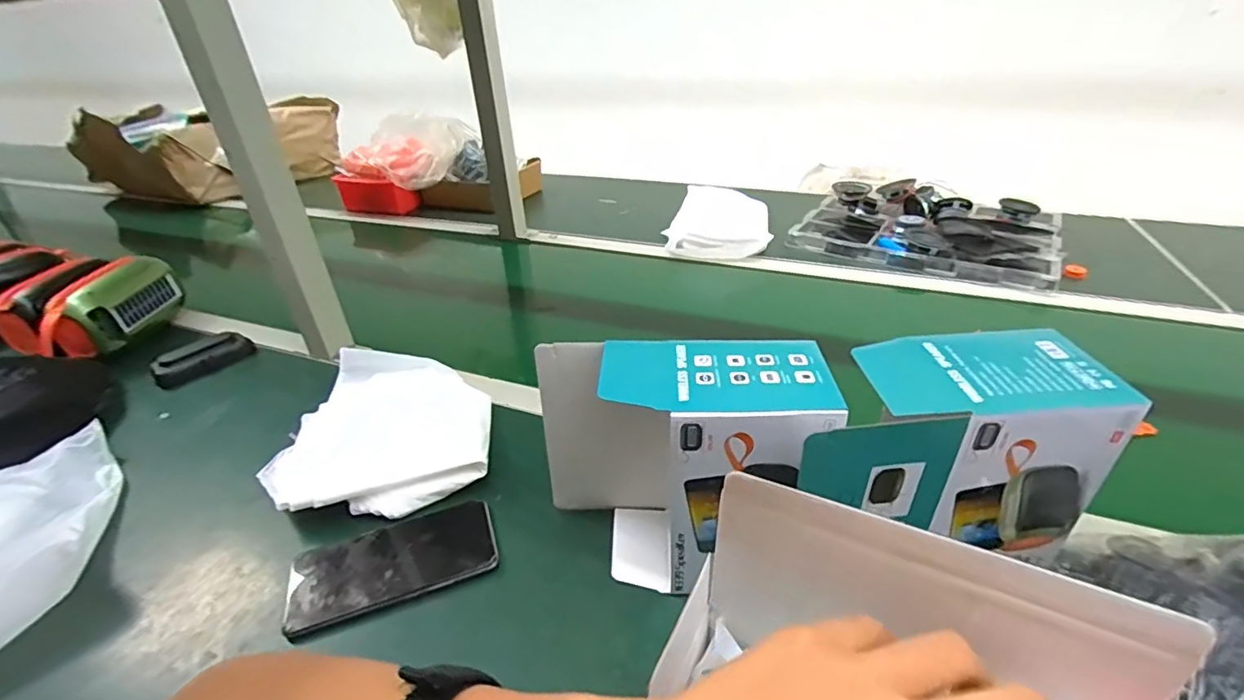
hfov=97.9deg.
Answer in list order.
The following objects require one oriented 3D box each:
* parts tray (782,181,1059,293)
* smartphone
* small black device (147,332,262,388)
[{"bbox_3d":[0.535,-0.223,0.954,0.400,0.050,0.341,16,37,27],"label":"parts tray"},{"bbox_3d":[-0.182,0.171,0.436,0.153,0.011,0.078,-15,34,-17],"label":"smartphone"},{"bbox_3d":[-0.542,0.009,0.701,0.055,0.025,0.105,20,39,33],"label":"small black device"}]

